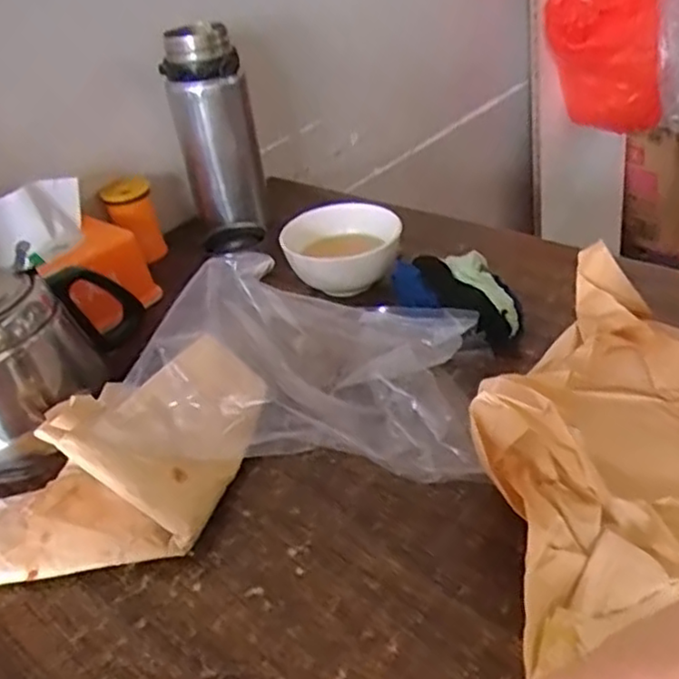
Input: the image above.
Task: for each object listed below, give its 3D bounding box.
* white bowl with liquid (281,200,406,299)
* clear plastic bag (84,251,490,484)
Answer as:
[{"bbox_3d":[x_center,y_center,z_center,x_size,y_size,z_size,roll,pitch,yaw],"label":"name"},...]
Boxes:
[{"bbox_3d":[0.004,-0.090,0.643,0.104,0.058,0.098,-5,35,4],"label":"white bowl with liquid"},{"bbox_3d":[-0.027,0.019,0.470,0.230,0.097,0.153,-1,36,9],"label":"clear plastic bag"}]

